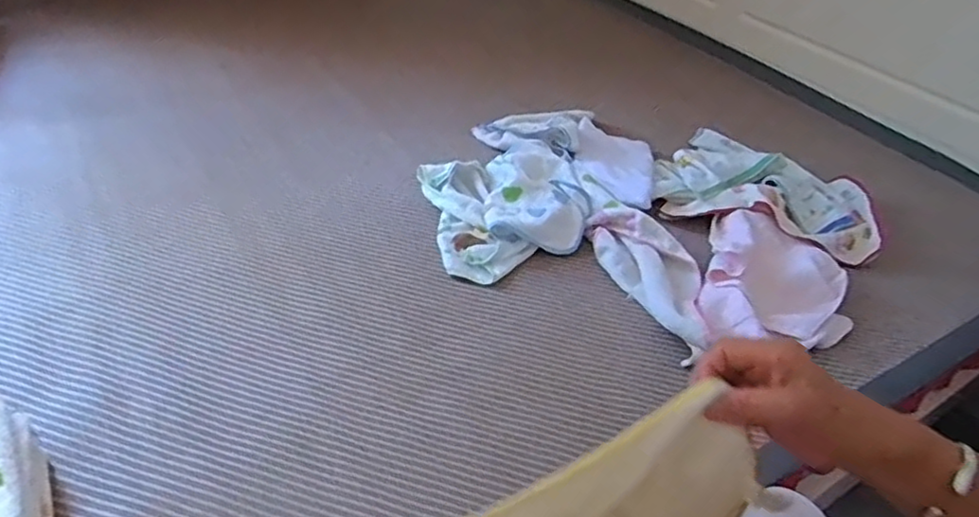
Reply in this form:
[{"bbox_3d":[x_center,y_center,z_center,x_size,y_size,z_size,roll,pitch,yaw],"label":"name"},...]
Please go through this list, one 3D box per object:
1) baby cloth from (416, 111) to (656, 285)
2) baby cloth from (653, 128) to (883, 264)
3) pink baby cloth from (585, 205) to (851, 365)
[{"bbox_3d":[0.071,-0.146,1.098,0.497,0.070,0.344,-24,49,-32],"label":"baby cloth"},{"bbox_3d":[0.490,-0.128,1.126,0.374,0.053,0.275,18,41,13],"label":"baby cloth"},{"bbox_3d":[0.362,0.018,0.927,0.367,0.052,0.293,-5,41,-14],"label":"pink baby cloth"}]

